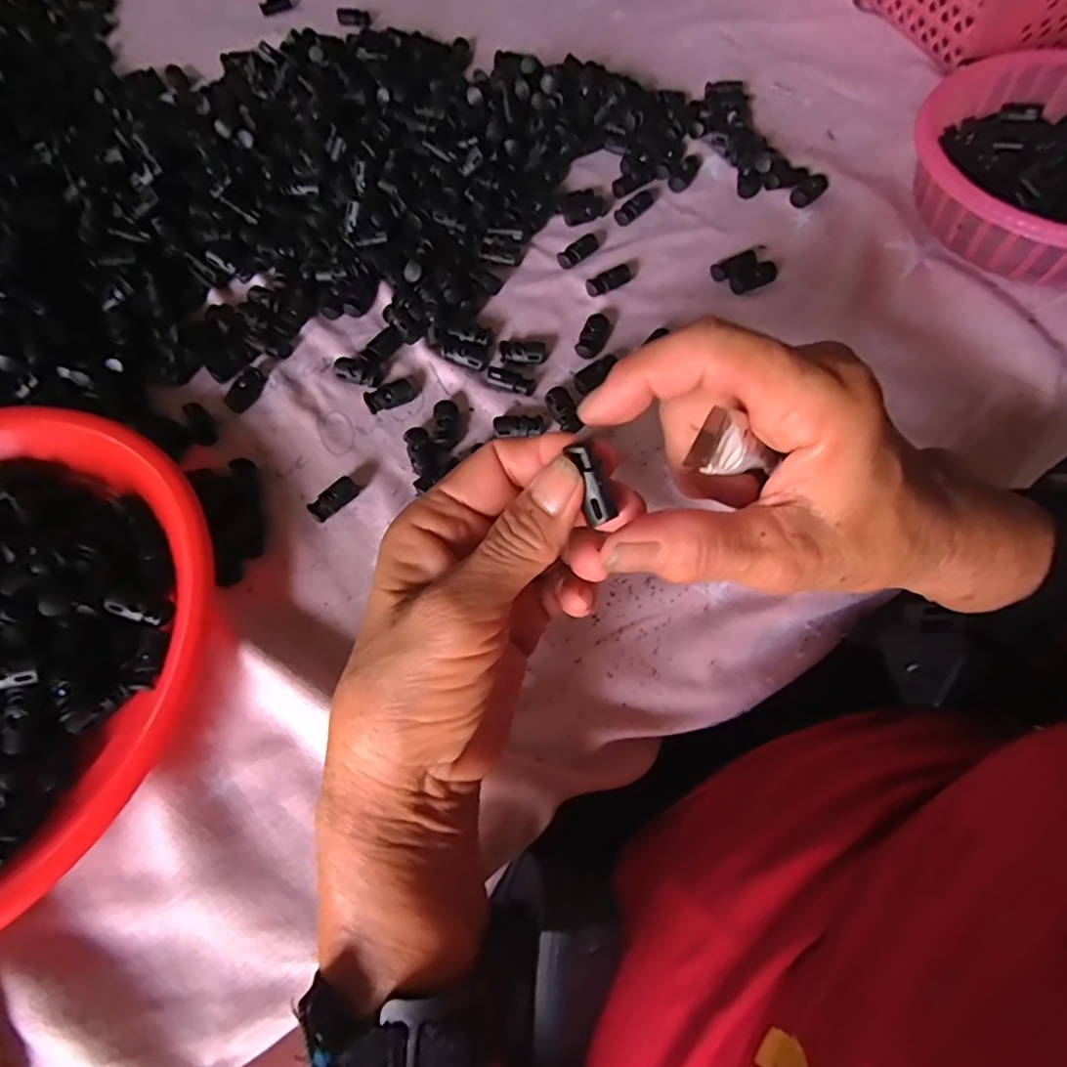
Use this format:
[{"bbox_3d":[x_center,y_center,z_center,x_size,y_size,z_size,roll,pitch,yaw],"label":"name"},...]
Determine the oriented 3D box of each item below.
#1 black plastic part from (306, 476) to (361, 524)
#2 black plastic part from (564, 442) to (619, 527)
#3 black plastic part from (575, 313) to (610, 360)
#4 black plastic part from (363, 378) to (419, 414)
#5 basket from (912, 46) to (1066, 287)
[{"bbox_3d":[-0.107,-0.018,0.318,0.027,0.008,0.014,-40,71,-14],"label":"black plastic part"},{"bbox_3d":[0.019,-0.016,0.189,0.009,0.005,0.027,-26,103,-9],"label":"black plastic part"},{"bbox_3d":[0.036,-0.118,0.354,0.015,0.007,0.030,18,69,10],"label":"black plastic part"},{"bbox_3d":[-0.082,-0.080,0.342,0.030,0.010,0.015,-34,70,-12],"label":"black plastic part"},{"bbox_3d":[0.317,-0.219,0.363,0.168,0.052,0.166,34,72,15],"label":"basket"}]

